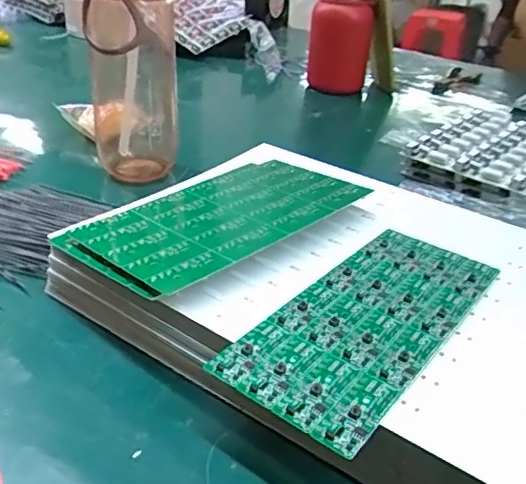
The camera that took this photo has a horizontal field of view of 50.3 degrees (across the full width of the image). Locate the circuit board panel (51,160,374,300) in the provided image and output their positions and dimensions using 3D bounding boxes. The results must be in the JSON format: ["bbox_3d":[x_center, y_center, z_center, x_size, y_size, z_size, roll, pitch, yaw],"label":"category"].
[{"bbox_3d":[-0.026,-0.018,0.374,0.187,0.006,0.098,-25,38,-38],"label":"circuit board panel"}]

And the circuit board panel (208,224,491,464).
[{"bbox_3d":[0.061,0.039,0.309,0.078,0.004,0.184,25,36,31],"label":"circuit board panel"}]

